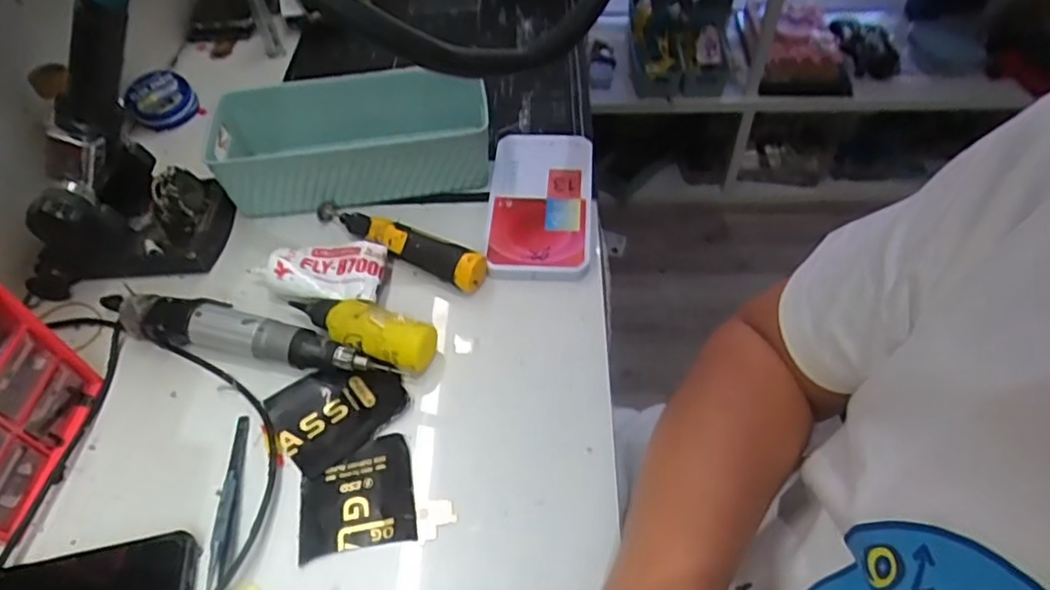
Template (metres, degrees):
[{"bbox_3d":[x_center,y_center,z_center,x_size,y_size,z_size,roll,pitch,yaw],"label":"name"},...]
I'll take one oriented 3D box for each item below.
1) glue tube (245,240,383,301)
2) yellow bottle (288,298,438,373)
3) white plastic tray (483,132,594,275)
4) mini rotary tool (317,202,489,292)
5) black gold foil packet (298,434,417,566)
[{"bbox_3d":[-0.167,-0.020,0.523,0.104,0.030,0.057,5,52,6],"label":"glue tube"},{"bbox_3d":[-0.124,0.025,0.482,0.121,0.039,0.034,22,56,18],"label":"yellow bottle"},{"bbox_3d":[0.013,-0.087,0.570,0.090,0.016,0.164,2,52,4],"label":"white plastic tray"},{"bbox_3d":[-0.109,-0.048,0.539,0.169,0.035,0.028,25,57,20],"label":"mini rotary tool"},{"bbox_3d":[-0.112,0.132,0.424,0.072,0.004,0.071,-9,52,-5],"label":"black gold foil packet"}]

